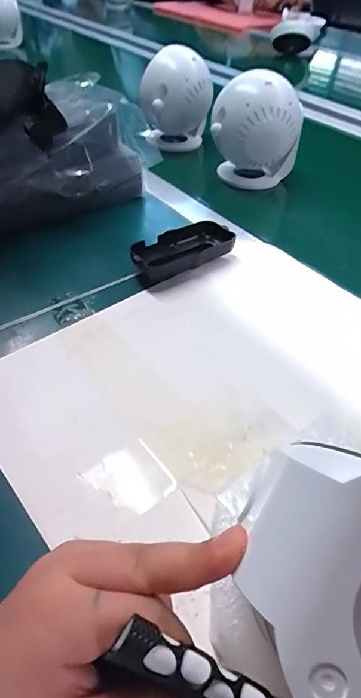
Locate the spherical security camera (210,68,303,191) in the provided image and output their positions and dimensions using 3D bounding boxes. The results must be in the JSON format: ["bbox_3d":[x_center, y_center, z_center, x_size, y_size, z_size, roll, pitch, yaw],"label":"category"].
[{"bbox_3d":[0.098,-0.284,0.570,0.093,0.133,0.102,32,52,26],"label":"spherical security camera"}]

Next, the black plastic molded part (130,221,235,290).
[{"bbox_3d":[0.002,-0.103,0.450,0.116,0.029,0.042,-23,50,-23],"label":"black plastic molded part"}]

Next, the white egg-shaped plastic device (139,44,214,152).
[{"bbox_3d":[-0.005,-0.380,0.659,0.098,0.132,0.083,8,45,5],"label":"white egg-shaped plastic device"}]

